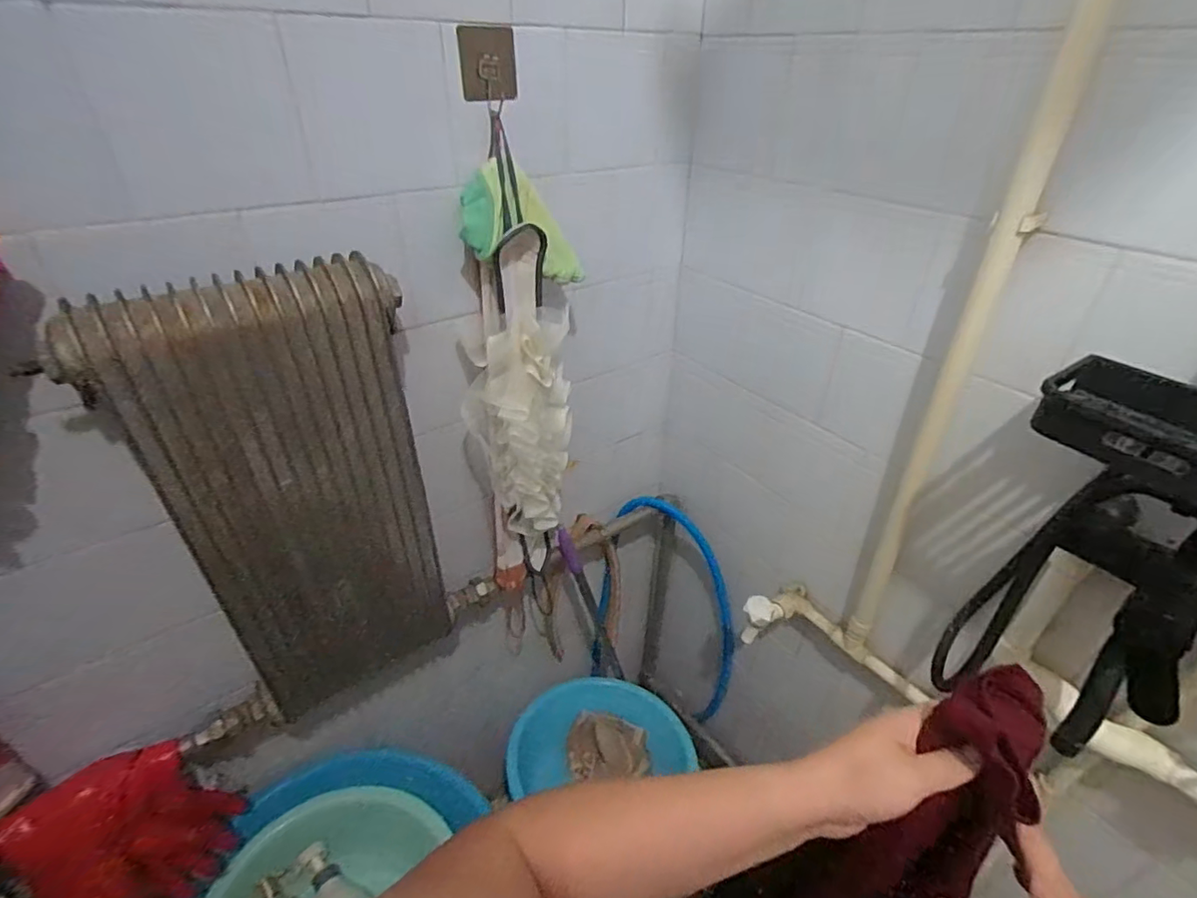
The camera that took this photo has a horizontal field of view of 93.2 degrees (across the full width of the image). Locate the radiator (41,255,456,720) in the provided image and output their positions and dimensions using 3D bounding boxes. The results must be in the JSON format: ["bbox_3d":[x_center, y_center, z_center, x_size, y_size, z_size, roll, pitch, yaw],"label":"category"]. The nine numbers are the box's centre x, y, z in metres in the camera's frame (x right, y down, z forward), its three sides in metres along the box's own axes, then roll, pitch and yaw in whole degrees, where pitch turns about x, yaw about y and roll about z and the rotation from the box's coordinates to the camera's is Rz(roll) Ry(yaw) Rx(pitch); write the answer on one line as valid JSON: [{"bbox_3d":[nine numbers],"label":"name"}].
[{"bbox_3d":[-0.334,0.089,0.671,0.278,0.575,0.067,-21,40,-27],"label":"radiator"}]

